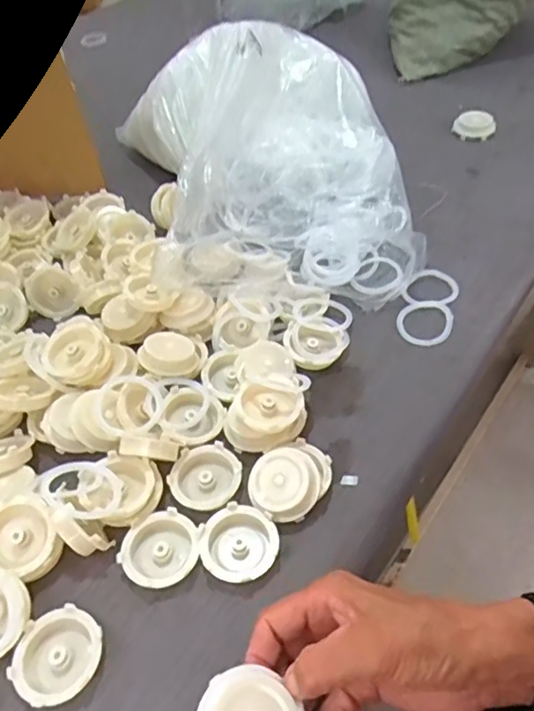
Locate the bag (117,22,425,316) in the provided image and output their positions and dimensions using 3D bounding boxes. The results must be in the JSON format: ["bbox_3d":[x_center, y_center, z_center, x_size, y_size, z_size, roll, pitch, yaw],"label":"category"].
[{"bbox_3d":[-0.005,-0.240,0.687,0.324,0.131,0.426,-11,49,-5],"label":"bag"}]

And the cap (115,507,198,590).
[{"bbox_3d":[-0.081,0.147,0.433,0.055,0.011,0.057,-2,49,2],"label":"cap"}]

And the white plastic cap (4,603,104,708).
[{"bbox_3d":[-0.141,0.204,0.386,0.057,0.017,0.058,-2,49,2],"label":"white plastic cap"}]

